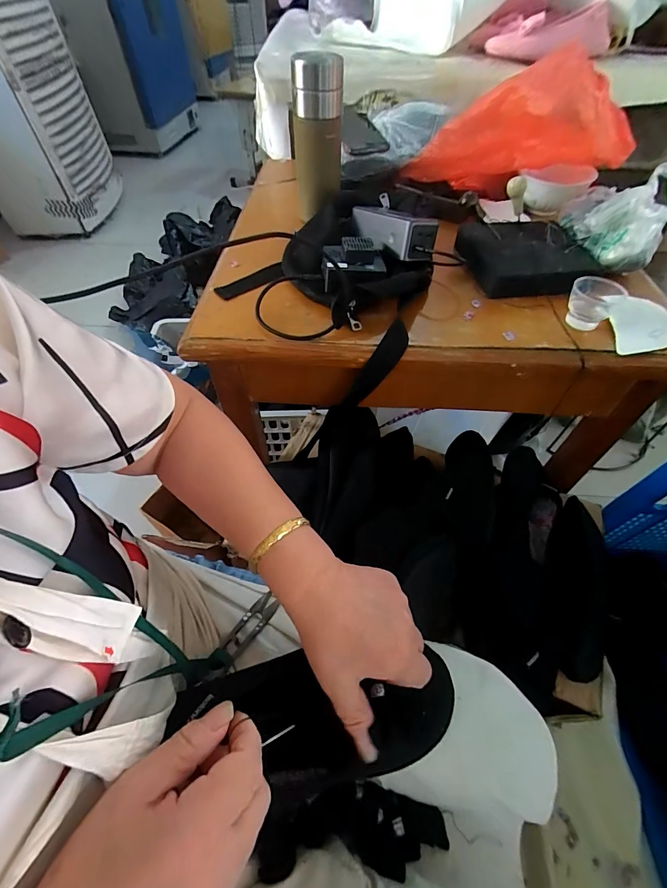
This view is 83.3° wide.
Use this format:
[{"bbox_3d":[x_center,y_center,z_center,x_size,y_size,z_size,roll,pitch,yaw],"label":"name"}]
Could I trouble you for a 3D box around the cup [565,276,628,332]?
[{"bbox_3d":[0.313,-0.173,0.454,0.056,0.043,0.047,-36,62,-23],"label":"cup"}]

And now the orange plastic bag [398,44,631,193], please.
[{"bbox_3d":[0.280,-0.485,0.587,0.313,0.141,0.119,17,52,39],"label":"orange plastic bag"}]

